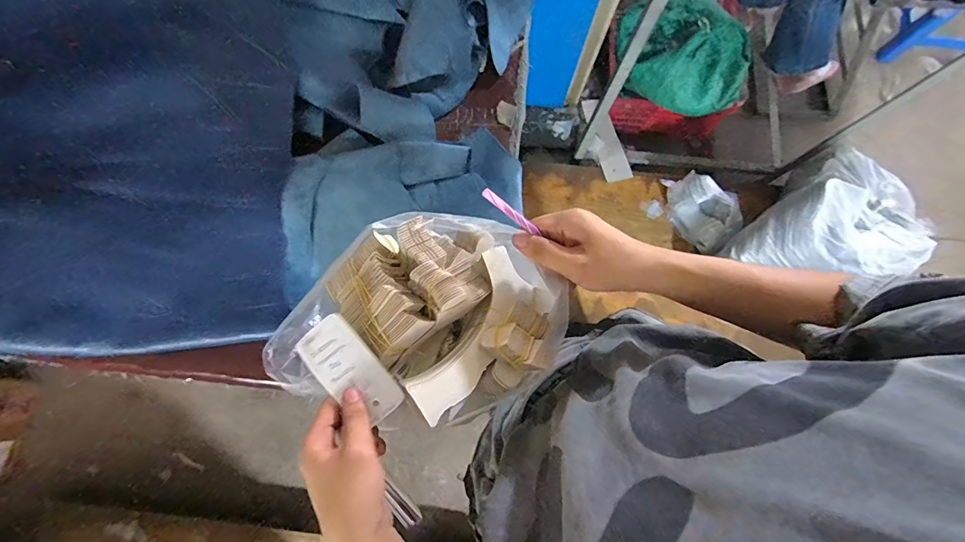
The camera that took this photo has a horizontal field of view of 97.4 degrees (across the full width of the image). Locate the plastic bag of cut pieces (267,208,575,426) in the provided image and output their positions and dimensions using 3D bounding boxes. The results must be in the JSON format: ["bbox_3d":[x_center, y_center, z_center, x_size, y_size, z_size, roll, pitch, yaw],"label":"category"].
[{"bbox_3d":[-0.056,0.045,0.415,0.266,0.086,0.185,-21,79,-6],"label":"plastic bag of cut pieces"}]

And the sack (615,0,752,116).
[{"bbox_3d":[0.645,-0.702,1.357,0.450,0.234,0.283,40,80,7],"label":"sack"}]

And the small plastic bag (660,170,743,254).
[{"bbox_3d":[0.676,-0.188,1.310,0.255,0.130,0.127,44,81,8],"label":"small plastic bag"}]

